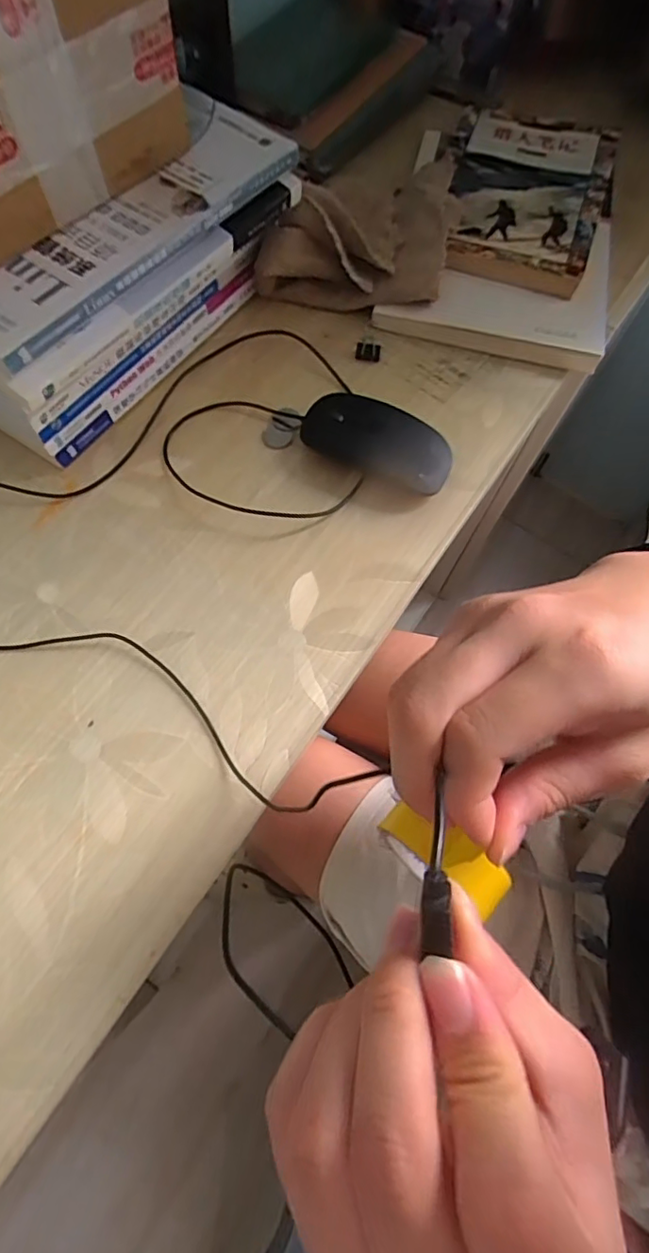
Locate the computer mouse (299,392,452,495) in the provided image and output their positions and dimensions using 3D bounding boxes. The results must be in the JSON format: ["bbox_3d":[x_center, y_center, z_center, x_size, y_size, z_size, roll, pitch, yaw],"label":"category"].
[{"bbox_3d":[0.038,-0.134,0.405,0.109,0.028,0.051,22,69,5],"label":"computer mouse"}]

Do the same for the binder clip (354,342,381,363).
[{"bbox_3d":[0.035,-0.221,0.446,0.020,0.009,0.010,12,68,2],"label":"binder clip"}]

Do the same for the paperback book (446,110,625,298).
[{"bbox_3d":[0.182,-0.396,0.504,0.146,0.022,0.239,19,69,4],"label":"paperback book"}]

